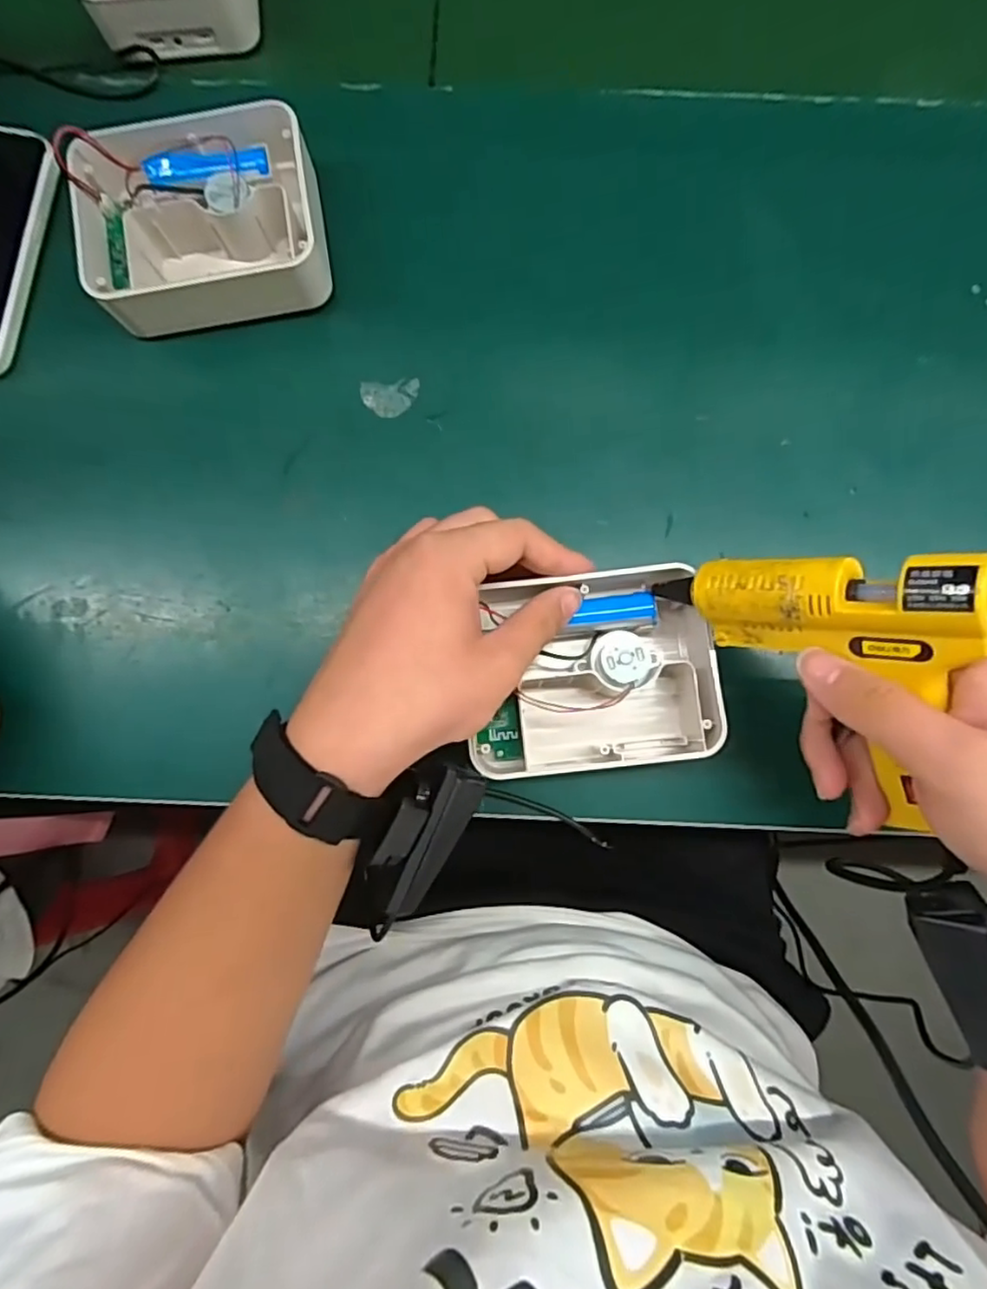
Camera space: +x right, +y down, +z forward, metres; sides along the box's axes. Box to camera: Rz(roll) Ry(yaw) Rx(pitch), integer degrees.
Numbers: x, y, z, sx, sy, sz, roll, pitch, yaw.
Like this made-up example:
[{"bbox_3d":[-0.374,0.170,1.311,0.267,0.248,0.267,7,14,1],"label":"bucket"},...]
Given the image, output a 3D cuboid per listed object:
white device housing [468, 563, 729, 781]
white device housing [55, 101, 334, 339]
[{"bbox_3d":[0.054,0.016,0.335,0.119,0.045,0.102,-6,85,0],"label":"white device housing"},{"bbox_3d":[-0.164,-0.237,0.360,0.131,0.043,0.105,-9,85,0],"label":"white device housing"}]

